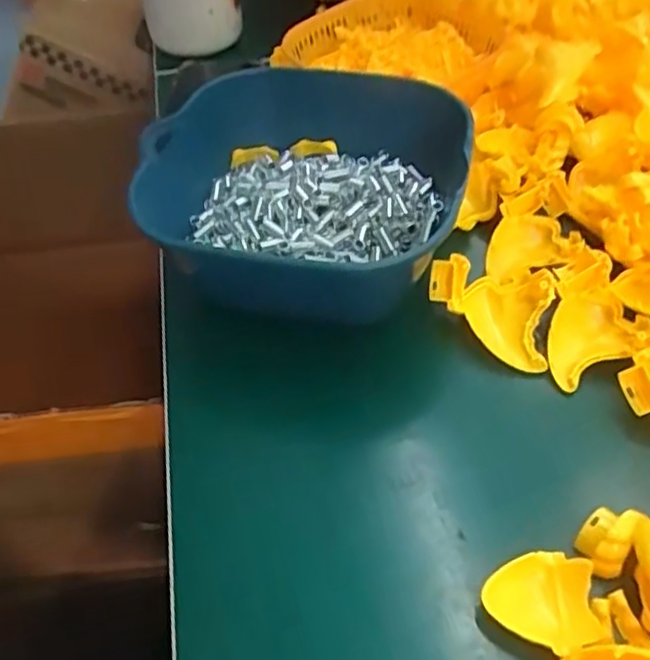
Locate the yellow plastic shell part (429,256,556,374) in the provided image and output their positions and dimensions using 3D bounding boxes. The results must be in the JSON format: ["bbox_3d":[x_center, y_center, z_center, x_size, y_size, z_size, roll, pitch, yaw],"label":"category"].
[{"bbox_3d":[0.090,-0.014,0.367,0.066,0.032,0.052,11,49,13],"label":"yellow plastic shell part"}]

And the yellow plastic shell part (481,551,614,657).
[{"bbox_3d":[0.088,0.111,0.271,0.045,0.012,0.035,-4,47,-1],"label":"yellow plastic shell part"}]

